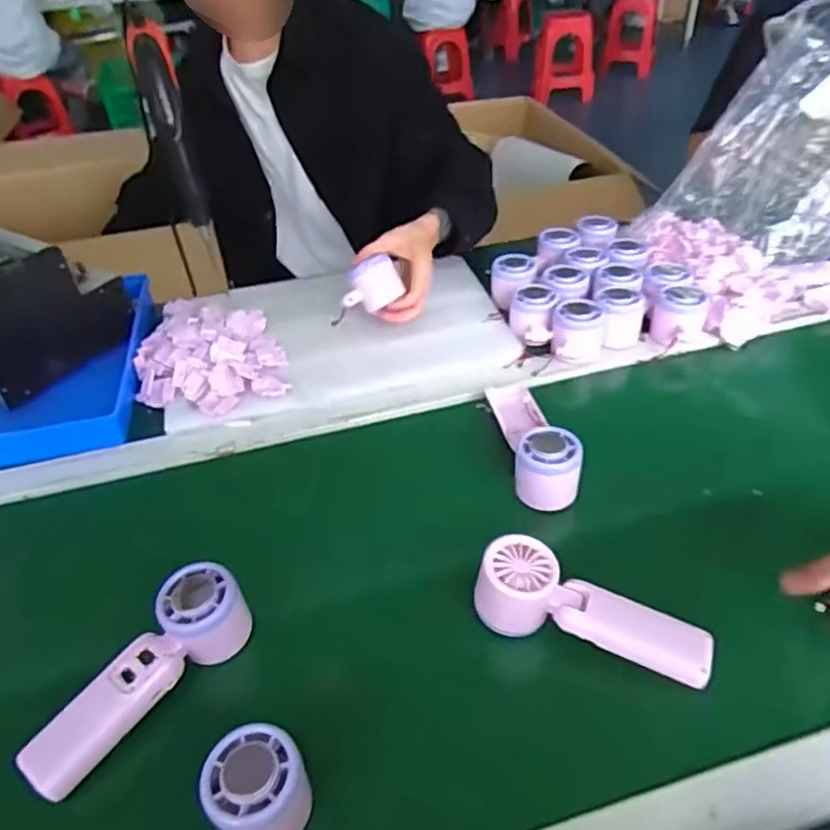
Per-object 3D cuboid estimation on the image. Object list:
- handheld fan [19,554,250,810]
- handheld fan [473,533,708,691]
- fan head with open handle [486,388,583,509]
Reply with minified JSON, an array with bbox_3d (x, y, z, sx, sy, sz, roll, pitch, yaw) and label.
[{"bbox_3d":[-0.190,0.177,0.446,0.051,0.050,0.165,27,50,31],"label":"handheld fan"},{"bbox_3d":[0.124,0.135,0.460,0.165,0.045,0.057,11,43,18],"label":"handheld fan"},{"bbox_3d":[0.110,0.016,0.617,0.054,0.055,0.168,-6,41,-2],"label":"fan head with open handle"}]

